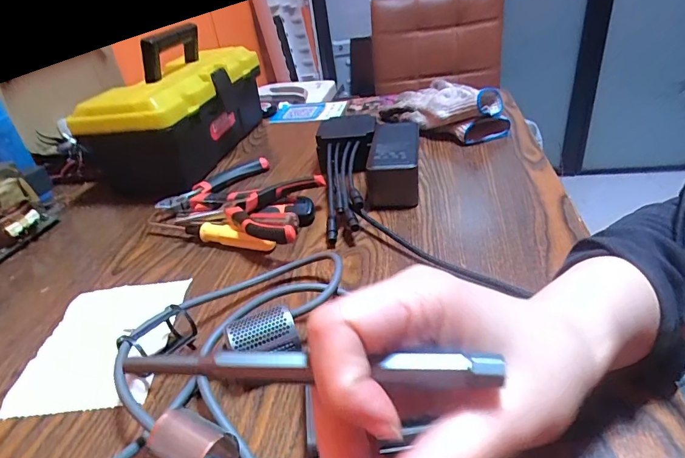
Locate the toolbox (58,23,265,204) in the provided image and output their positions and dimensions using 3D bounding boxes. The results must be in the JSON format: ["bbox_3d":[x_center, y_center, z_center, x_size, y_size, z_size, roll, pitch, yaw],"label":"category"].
[{"bbox_3d":[-0.244,-0.168,0.626,0.159,0.154,0.274,7,35,22],"label":"toolbox"}]

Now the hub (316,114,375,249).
[{"bbox_3d":[0.005,-0.068,0.499,0.071,0.060,0.234,-6,32,3],"label":"hub"}]

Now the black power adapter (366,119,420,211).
[{"bbox_3d":[0.060,-0.075,0.491,0.057,0.054,0.120,-2,33,9],"label":"black power adapter"}]

